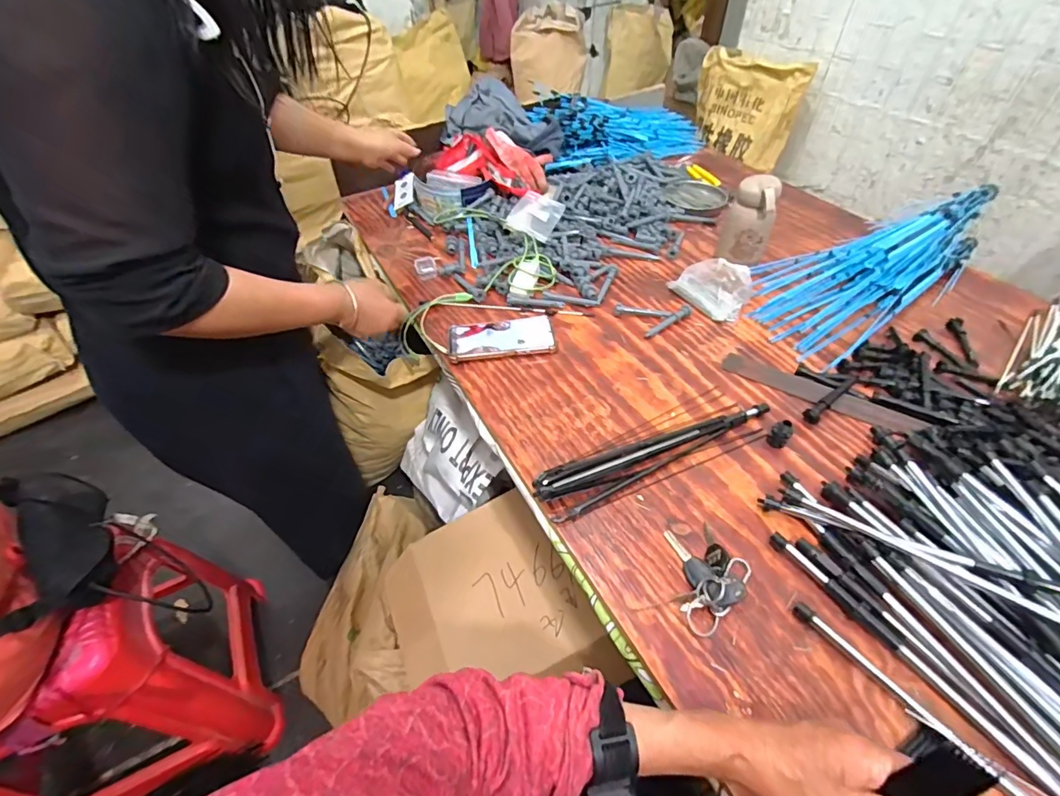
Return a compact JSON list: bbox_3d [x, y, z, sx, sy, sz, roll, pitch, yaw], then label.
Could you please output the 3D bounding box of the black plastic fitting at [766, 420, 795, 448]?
[{"bbox_3d":[0.312,0.044,0.592,0.023,0.038,0.018,25,56,23],"label":"black plastic fitting"}]

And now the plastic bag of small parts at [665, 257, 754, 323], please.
[{"bbox_3d":[0.298,-0.186,0.776,0.077,0.061,0.127,-27,54,-18],"label":"plastic bag of small parts"}]

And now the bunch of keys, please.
[{"bbox_3d":[0.173,0.175,0.490,0.093,0.027,0.092,-2,50,2],"label":"bunch of keys"}]

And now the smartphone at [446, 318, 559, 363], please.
[{"bbox_3d":[-0.044,-0.093,0.737,0.160,0.016,0.078,-8,50,-3],"label":"smartphone"}]

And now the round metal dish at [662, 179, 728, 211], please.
[{"bbox_3d":[0.354,-0.438,1.020,0.131,0.027,0.137,-2,50,2],"label":"round metal dish"}]

